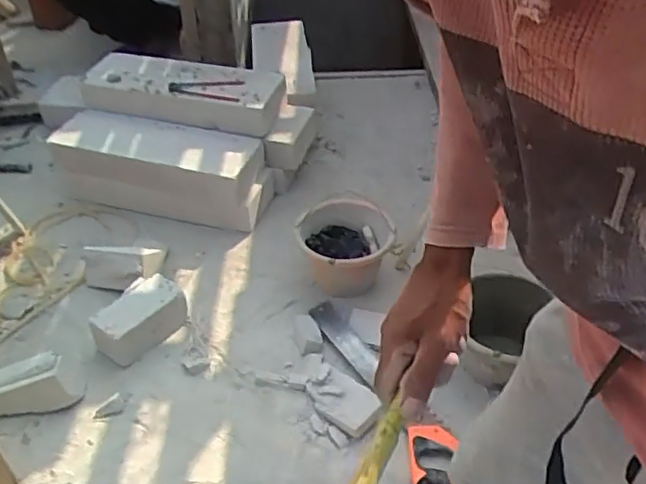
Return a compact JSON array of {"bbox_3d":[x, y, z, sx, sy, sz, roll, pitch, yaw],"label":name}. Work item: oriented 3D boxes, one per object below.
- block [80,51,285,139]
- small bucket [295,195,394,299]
[{"bbox_3d":[-0.406,-0.431,1.813,0.563,0.108,0.215,9,41,12],"label":"block"},{"bbox_3d":[0.061,0.006,1.559,0.224,0.139,0.222,15,42,19],"label":"small bucket"}]

